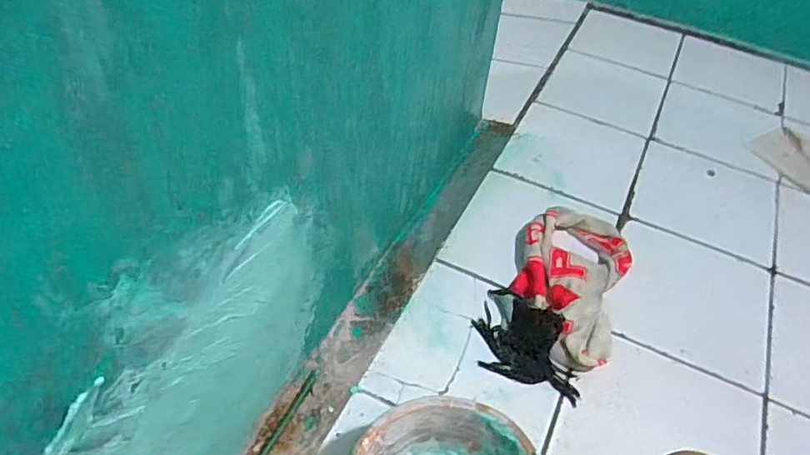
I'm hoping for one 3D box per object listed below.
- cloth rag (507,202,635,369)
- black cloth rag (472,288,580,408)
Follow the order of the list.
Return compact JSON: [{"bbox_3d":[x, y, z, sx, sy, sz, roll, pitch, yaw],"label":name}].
[{"bbox_3d":[0.296,0.080,0.998,0.208,0.056,0.359,23,50,14],"label":"cloth rag"},{"bbox_3d":[0.210,0.188,0.907,0.196,0.041,0.143,28,52,18],"label":"black cloth rag"}]

